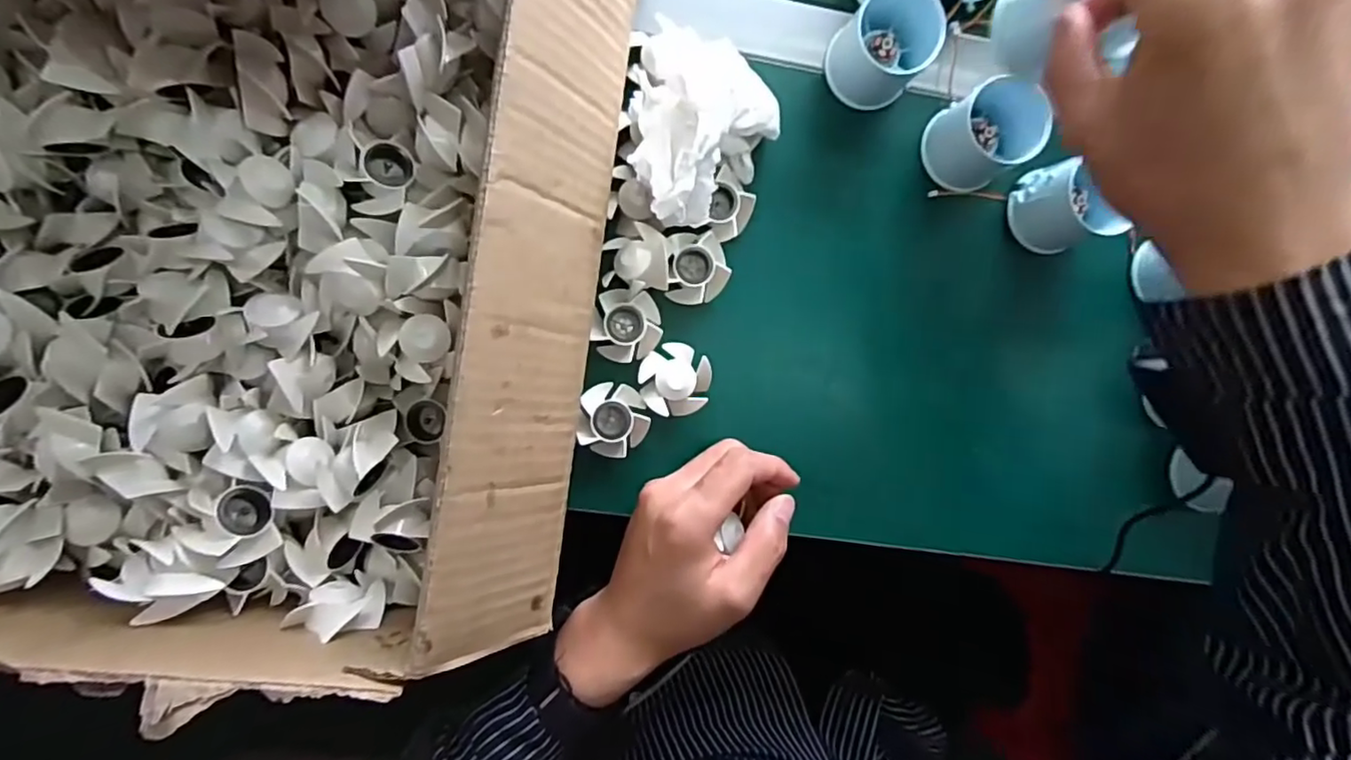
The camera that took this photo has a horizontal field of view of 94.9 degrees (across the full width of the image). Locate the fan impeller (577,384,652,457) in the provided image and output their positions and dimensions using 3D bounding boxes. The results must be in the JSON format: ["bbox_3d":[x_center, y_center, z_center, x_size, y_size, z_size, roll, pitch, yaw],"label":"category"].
[{"bbox_3d":[-0.038,0.025,0.378,0.041,0.017,0.043,0,90,-6],"label":"fan impeller"}]

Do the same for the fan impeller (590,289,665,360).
[{"bbox_3d":[-0.029,-0.032,0.377,0.041,0.021,0.042,0,90,-6],"label":"fan impeller"}]

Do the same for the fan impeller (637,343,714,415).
[{"bbox_3d":[0.000,0.000,0.382,0.042,0.018,0.044,0,90,-6],"label":"fan impeller"}]

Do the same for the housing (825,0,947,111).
[{"bbox_3d":[0.125,-0.200,0.372,0.052,0.052,0.049,38,87,-5],"label":"housing"}]

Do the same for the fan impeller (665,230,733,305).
[{"bbox_3d":[0.014,-0.069,0.380,0.041,0.017,0.042,-3,90,-6],"label":"fan impeller"}]

